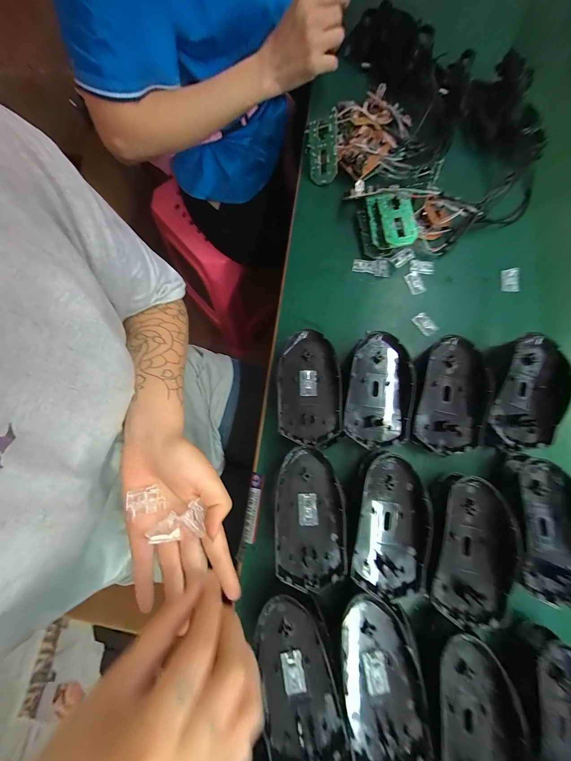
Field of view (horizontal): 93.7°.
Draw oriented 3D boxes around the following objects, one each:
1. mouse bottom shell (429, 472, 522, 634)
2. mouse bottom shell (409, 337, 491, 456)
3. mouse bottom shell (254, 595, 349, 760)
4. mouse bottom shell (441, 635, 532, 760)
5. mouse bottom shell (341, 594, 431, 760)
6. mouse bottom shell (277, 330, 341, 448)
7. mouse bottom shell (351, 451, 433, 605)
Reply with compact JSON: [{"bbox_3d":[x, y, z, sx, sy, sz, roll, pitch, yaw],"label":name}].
[{"bbox_3d":[0.165,0.145,0.229,0.068,0.013,0.113,11,77,3],"label":"mouse bottom shell"},{"bbox_3d":[0.159,0.013,0.259,0.059,0.019,0.111,16,77,4],"label":"mouse bottom shell"},{"bbox_3d":[0.010,0.239,0.211,0.059,0.013,0.114,-11,77,-2],"label":"mouse bottom shell"},{"bbox_3d":[0.151,0.264,0.198,0.063,0.017,0.112,10,77,3],"label":"mouse bottom shell"},{"bbox_3d":[0.075,0.240,0.210,0.059,0.016,0.115,-7,77,-1],"label":"mouse bottom shell"},{"bbox_3d":[0.024,0.006,0.268,0.061,0.019,0.112,3,77,2],"label":"mouse bottom shell"},{"bbox_3d":[0.097,0.127,0.237,0.066,0.012,0.114,7,77,2],"label":"mouse bottom shell"}]

